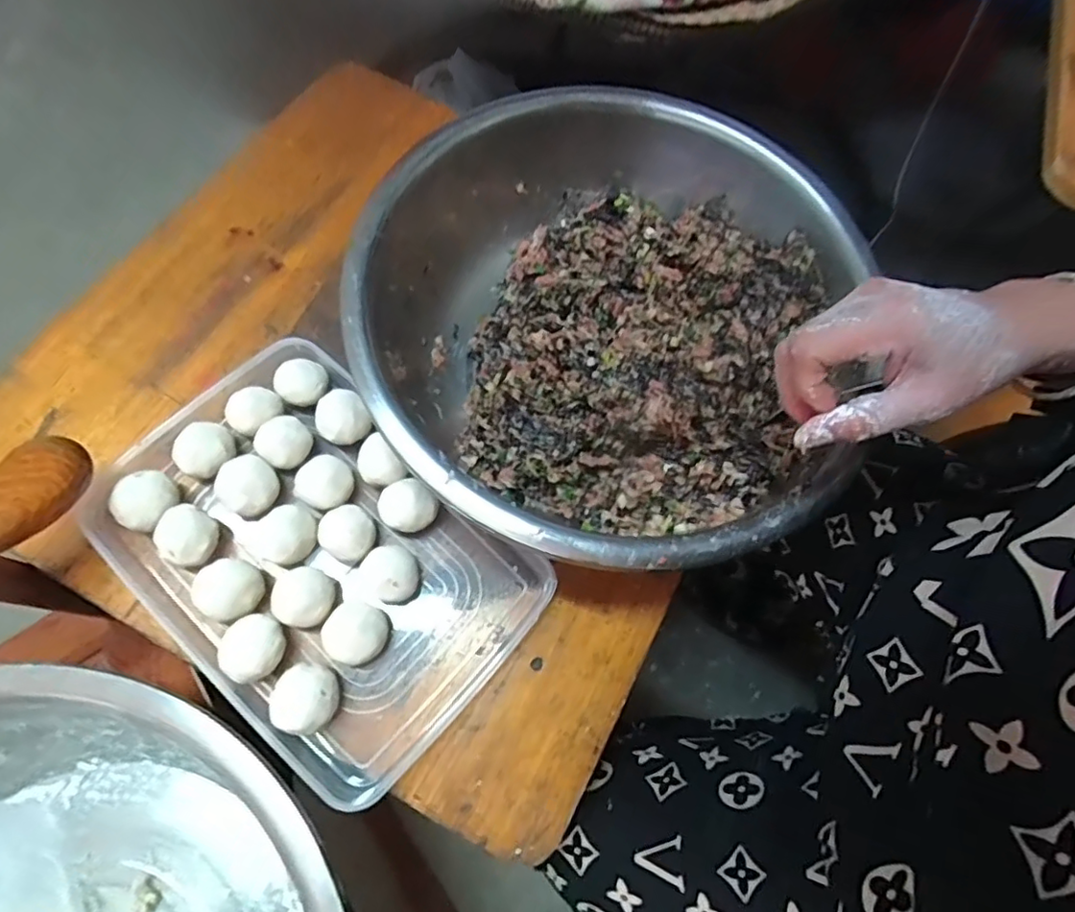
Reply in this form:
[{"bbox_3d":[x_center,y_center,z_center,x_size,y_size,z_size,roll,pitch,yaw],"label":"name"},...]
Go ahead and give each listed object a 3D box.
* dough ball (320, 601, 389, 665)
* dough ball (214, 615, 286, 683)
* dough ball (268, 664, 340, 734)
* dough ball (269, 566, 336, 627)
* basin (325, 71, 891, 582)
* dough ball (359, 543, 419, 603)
[{"bbox_3d":[-0.132,0.131,0.436,0.043,0.037,0.041,1,67,-2],"label":"dough ball"},{"bbox_3d":[-0.201,0.138,0.424,0.043,0.031,0.044,1,67,-2],"label":"dough ball"},{"bbox_3d":[-0.162,0.171,0.418,0.046,0.032,0.042,1,67,-2],"label":"dough ball"},{"bbox_3d":[-0.173,0.102,0.432,0.047,0.030,0.042,31,70,10],"label":"dough ball"},{"bbox_3d":[0.059,-0.102,0.472,0.378,0.124,0.381,1,67,-2],"label":"basin"},{"bbox_3d":[-0.112,0.091,0.453,0.045,0.036,0.039,25,69,8],"label":"dough ball"}]

